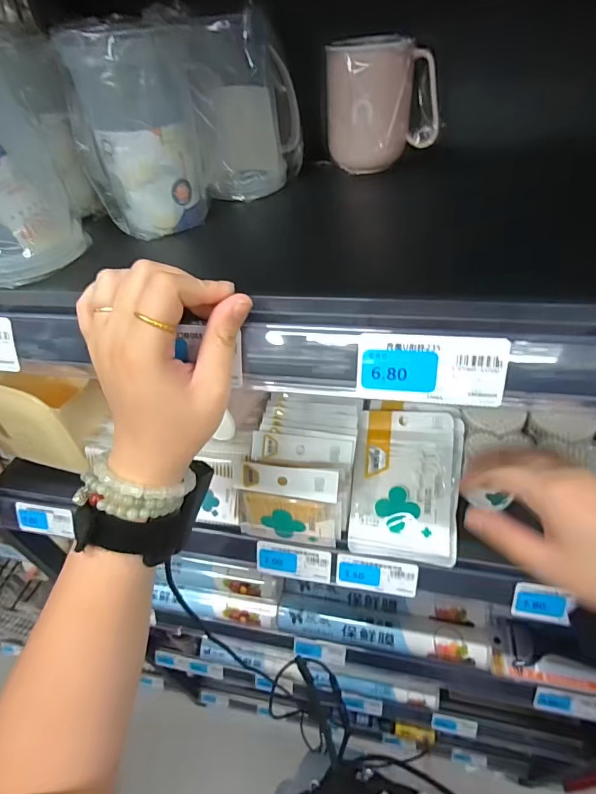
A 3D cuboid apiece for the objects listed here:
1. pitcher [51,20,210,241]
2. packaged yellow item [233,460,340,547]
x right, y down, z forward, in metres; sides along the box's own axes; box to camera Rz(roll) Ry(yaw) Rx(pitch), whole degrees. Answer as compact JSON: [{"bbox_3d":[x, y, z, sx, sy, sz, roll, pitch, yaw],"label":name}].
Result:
[{"bbox_3d":[-0.120,-0.206,0.332,0.078,0.129,0.072,7,46,14],"label":"pitcher"},{"bbox_3d":[-0.011,0.110,0.420,0.100,0.092,0.013,6,29,11],"label":"packaged yellow item"}]

